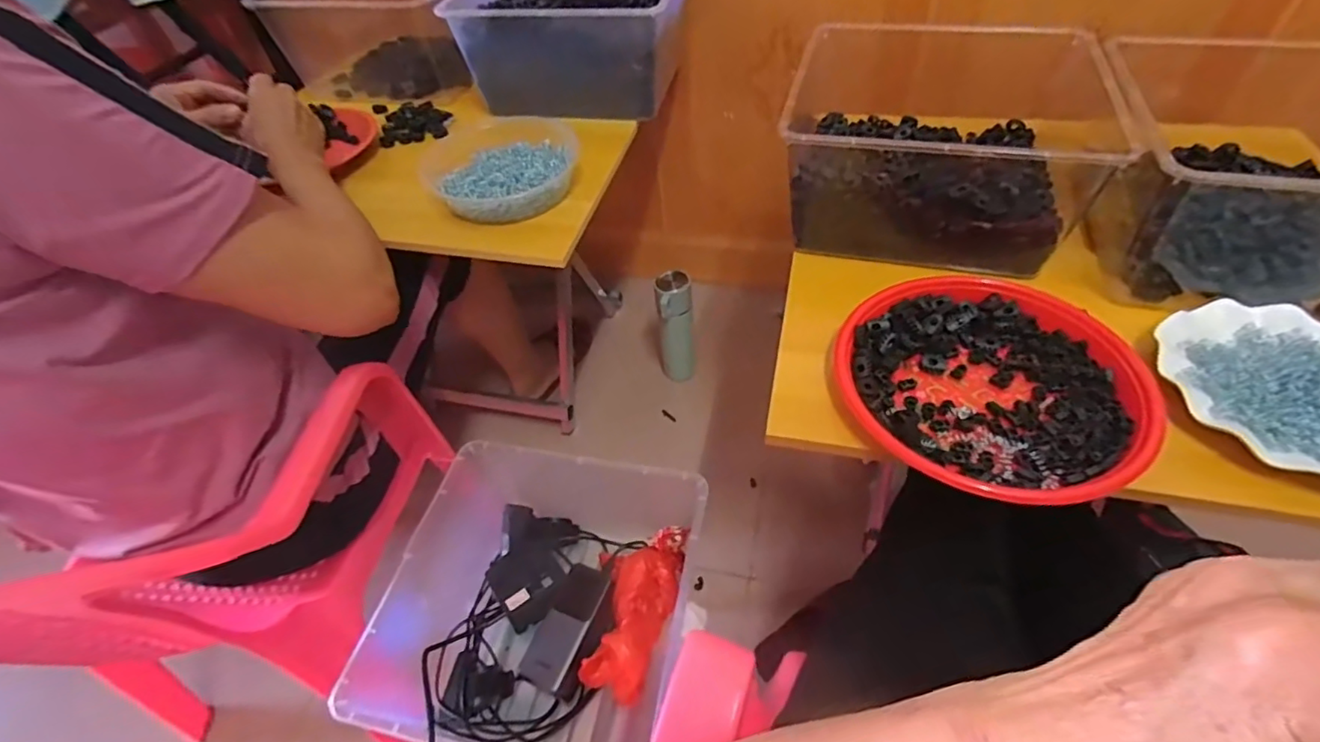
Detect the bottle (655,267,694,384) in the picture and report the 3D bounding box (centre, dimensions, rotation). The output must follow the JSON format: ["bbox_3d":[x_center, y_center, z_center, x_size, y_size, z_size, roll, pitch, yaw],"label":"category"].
[{"bbox_3d":[0.033,-0.086,1.154,0.069,0.258,0.082,-10,49,-2],"label":"bottle"}]

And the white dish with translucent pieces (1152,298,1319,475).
[{"bbox_3d":[0.505,0.008,0.458,0.177,0.021,0.177,-3,49,4],"label":"white dish with translucent pieces"}]

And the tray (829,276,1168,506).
[{"bbox_3d":[0.275,0.008,0.489,0.231,0.027,0.227,-3,49,4],"label":"tray"}]

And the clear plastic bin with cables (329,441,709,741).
[{"bbox_3d":[-0.126,0.257,0.638,0.284,0.154,0.301,6,50,12],"label":"clear plastic bin with cables"}]

